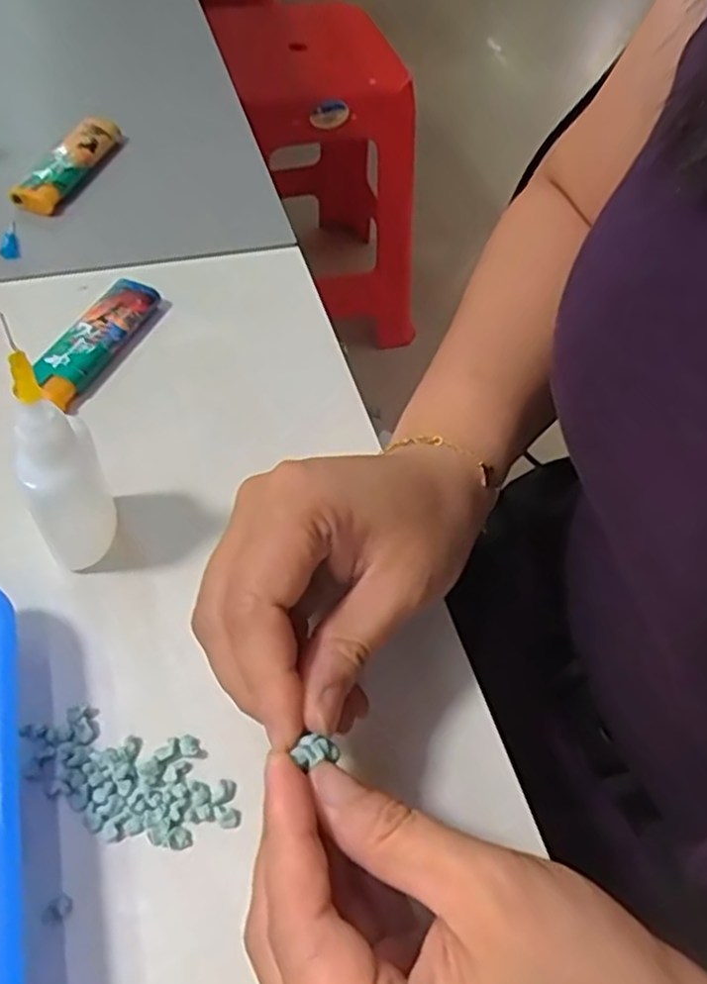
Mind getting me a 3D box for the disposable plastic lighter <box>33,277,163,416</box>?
[{"bbox_3d":[-0.113,-0.067,0.322,0.019,0.014,0.075,21,56,10],"label":"disposable plastic lighter"}]

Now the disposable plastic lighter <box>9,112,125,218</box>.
[{"bbox_3d":[-0.152,-0.176,0.390,0.017,0.018,0.079,18,56,8],"label":"disposable plastic lighter"}]

